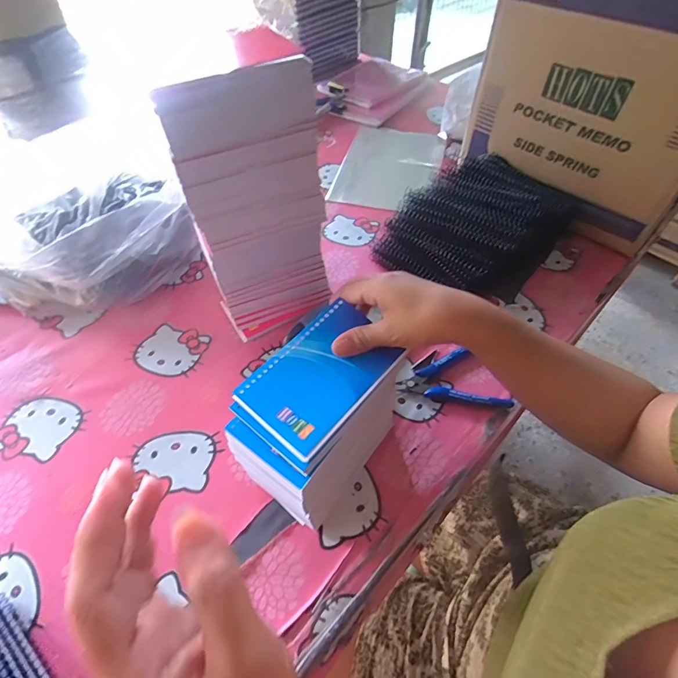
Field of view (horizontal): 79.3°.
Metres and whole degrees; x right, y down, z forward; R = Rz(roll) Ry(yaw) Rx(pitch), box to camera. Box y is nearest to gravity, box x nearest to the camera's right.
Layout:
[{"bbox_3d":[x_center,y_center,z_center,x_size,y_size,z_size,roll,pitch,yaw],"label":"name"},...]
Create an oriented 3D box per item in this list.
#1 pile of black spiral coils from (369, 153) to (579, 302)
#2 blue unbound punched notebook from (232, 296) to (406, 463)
[{"bbox_3d":[0.194,-0.160,0.577,0.196,0.077,0.261,36,61,25],"label":"pile of black spiral coils"},{"bbox_3d":[-0.014,0.027,0.340,0.081,0.011,0.128,34,60,24],"label":"blue unbound punched notebook"}]

